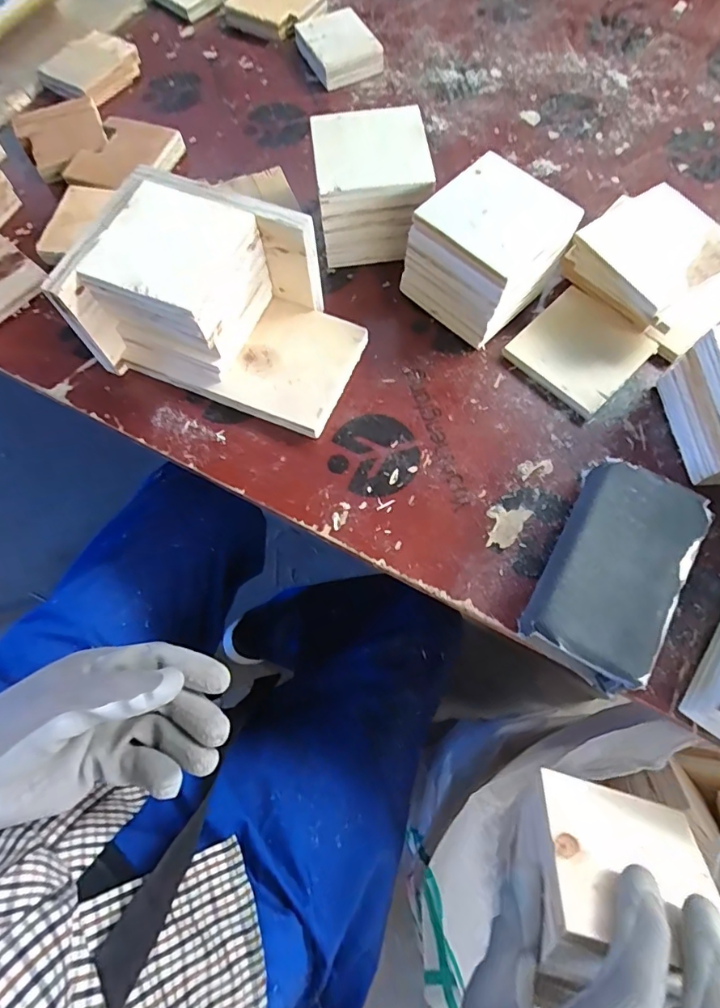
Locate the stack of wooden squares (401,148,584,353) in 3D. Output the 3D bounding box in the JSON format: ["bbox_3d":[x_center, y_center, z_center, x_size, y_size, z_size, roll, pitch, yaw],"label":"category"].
[{"bbox_3d":[0.099,-0.196,0.398,0.092,0.086,0.089,-43,74,-12],"label":"stack of wooden squares"}]

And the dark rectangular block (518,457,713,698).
[{"bbox_3d":[0.168,0.044,0.337,0.077,0.038,0.137,28,74,11],"label":"dark rectangular block"}]

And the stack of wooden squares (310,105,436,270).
[{"bbox_3d":[0.008,-0.271,0.436,0.100,0.085,0.093,-3,70,1],"label":"stack of wooden squares"}]

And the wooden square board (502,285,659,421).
[{"bbox_3d":[0.181,-0.126,0.413,0.088,0.012,0.088,-43,74,-12],"label":"wooden square board"}]

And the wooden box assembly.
[{"bbox_3d":[-0.099,-0.149,0.384,0.188,0.103,0.125,19,72,9],"label":"wooden box assembly"}]

